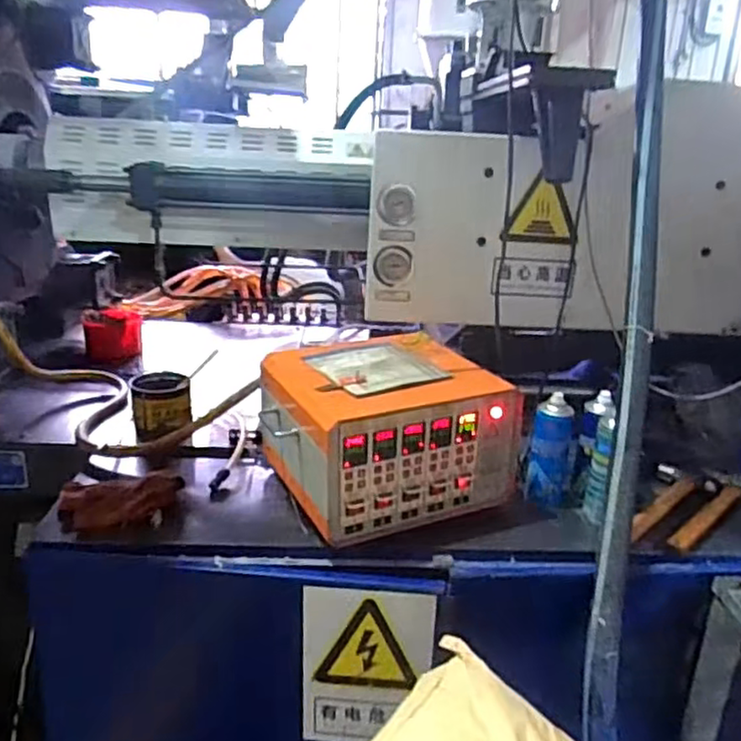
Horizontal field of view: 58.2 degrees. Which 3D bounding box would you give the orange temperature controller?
[{"bbox_3d":[0.022,0.097,1.158,0.354,0.226,0.287,-6,22,-24],"label":"orange temperature controller"}]

